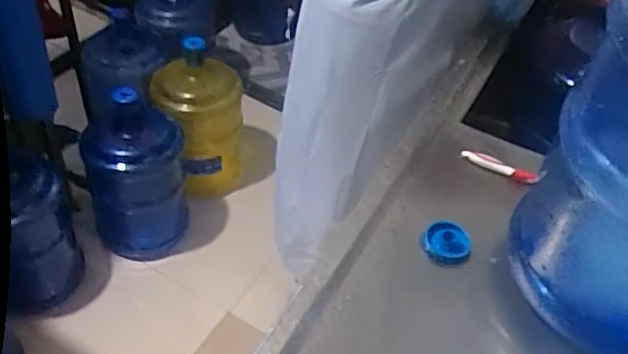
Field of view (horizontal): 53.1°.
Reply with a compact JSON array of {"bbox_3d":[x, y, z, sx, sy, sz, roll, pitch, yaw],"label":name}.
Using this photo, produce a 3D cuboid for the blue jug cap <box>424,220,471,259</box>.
[{"bbox_3d":[0.169,0.079,0.788,0.054,0.017,0.048,17,46,9],"label":"blue jug cap"}]

